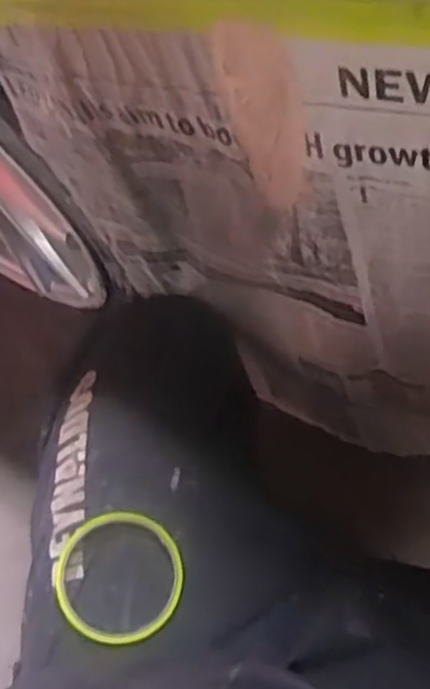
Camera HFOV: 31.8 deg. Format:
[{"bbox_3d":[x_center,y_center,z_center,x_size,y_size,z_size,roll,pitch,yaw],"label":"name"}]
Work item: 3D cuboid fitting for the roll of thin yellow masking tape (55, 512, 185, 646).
[{"bbox_3d":[-0.067,0.164,0.532,0.088,0.012,0.088,12,73,6],"label":"roll of thin yellow masking tape"}]

